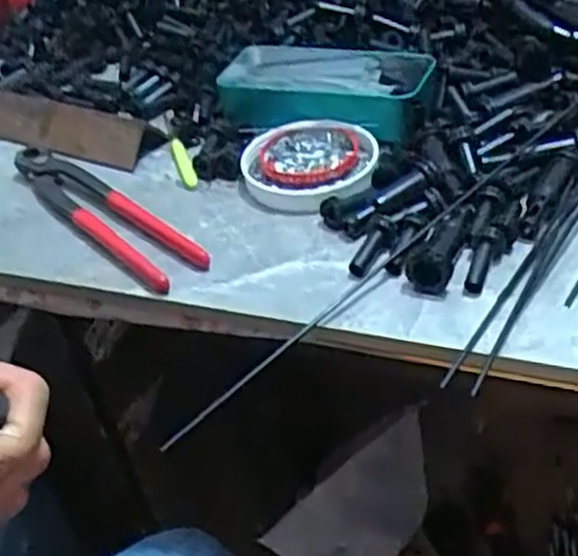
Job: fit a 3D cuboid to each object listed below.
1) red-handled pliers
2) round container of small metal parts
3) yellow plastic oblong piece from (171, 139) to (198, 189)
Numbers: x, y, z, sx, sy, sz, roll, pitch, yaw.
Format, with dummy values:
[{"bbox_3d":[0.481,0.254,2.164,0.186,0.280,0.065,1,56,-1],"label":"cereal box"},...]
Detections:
[{"bbox_3d":[-0.127,-0.047,0.526,0.040,0.016,0.206,-33,43,-26],"label":"red-handled pliers"},{"bbox_3d":[0.013,-0.076,0.534,0.089,0.016,0.093,-6,38,5],"label":"round container of small metal parts"},{"bbox_3d":[-0.073,-0.080,0.556,0.009,0.008,0.058,-17,39,-9],"label":"yellow plastic oblong piece"}]

